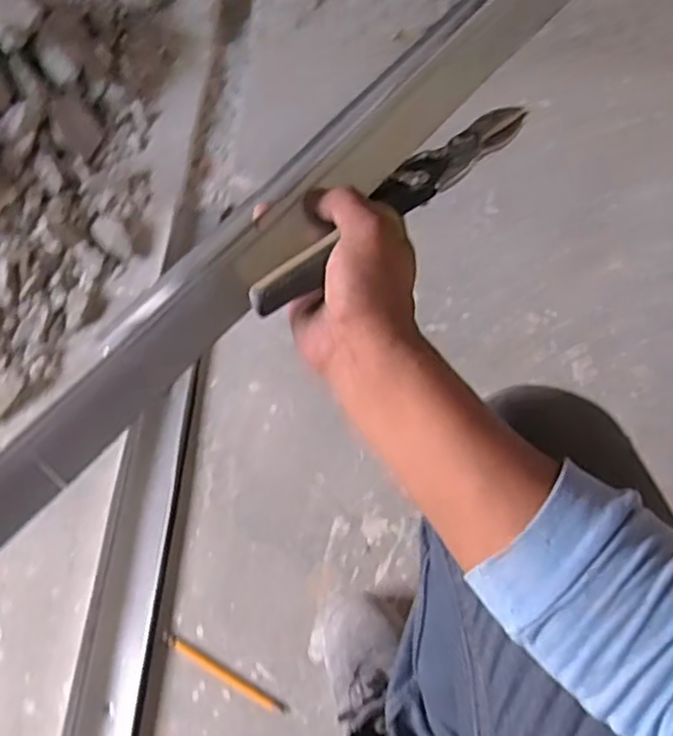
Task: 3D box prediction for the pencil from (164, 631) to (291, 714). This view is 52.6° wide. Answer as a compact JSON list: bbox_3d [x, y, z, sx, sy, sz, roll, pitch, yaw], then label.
[{"bbox_3d":[-0.128,0.347,0.773,0.163,0.009,0.015,27,65,14],"label":"pencil"}]

